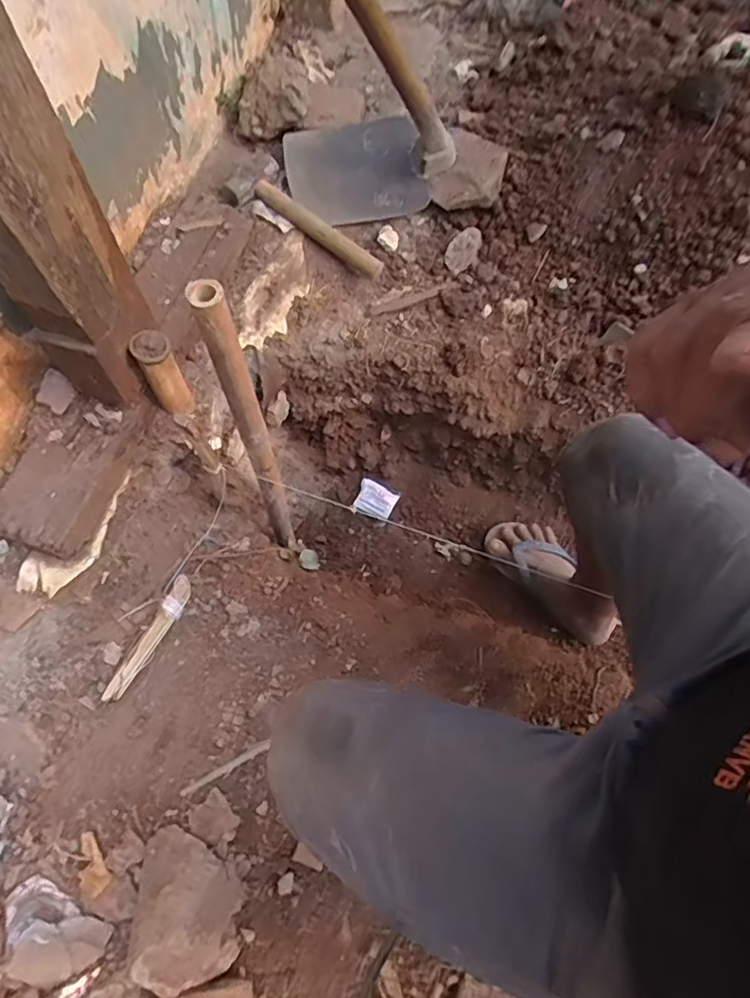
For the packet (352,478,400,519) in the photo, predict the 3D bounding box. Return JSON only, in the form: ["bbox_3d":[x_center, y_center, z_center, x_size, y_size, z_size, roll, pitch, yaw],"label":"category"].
[{"bbox_3d":[0.002,0.002,1.137,0.073,0.012,0.059,25,100,2],"label":"packet"}]

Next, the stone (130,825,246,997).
[{"bbox_3d":[-0.197,0.427,0.634,0.104,0.074,0.142,-7,67,-5],"label":"stone"}]

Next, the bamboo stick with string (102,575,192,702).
[{"bbox_3d":[-0.279,0.175,0.756,0.029,0.032,0.166,26,68,9],"label":"bamboo stick with string"}]

